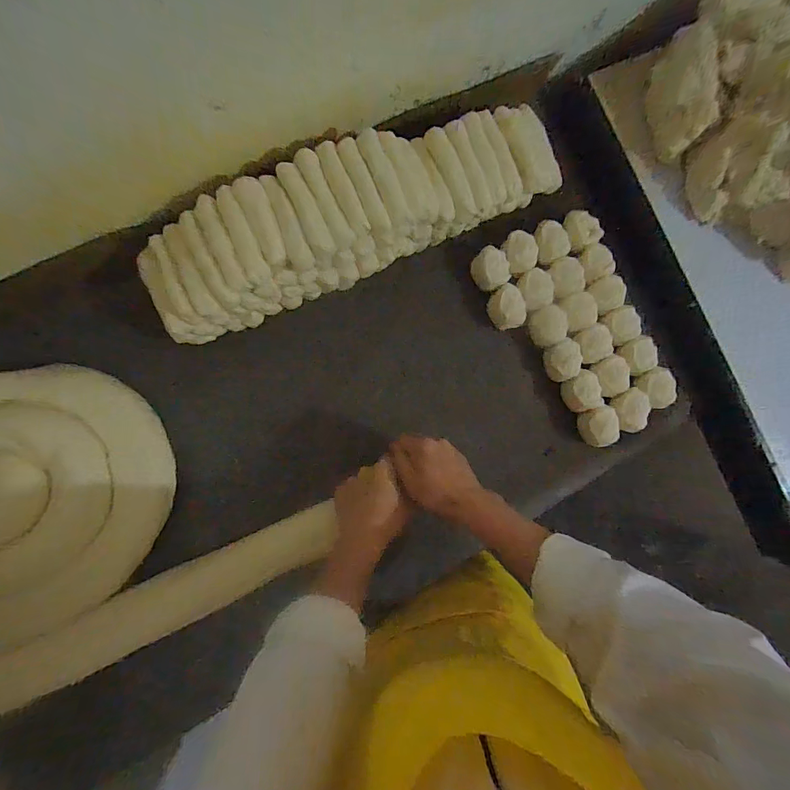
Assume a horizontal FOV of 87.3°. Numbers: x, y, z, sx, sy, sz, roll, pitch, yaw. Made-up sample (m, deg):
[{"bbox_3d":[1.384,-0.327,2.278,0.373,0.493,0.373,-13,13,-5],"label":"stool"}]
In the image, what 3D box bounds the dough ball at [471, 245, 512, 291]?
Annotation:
[{"bbox_3d":[0.143,-0.187,0.608,0.054,0.033,0.056,0,87,-7],"label":"dough ball"}]

